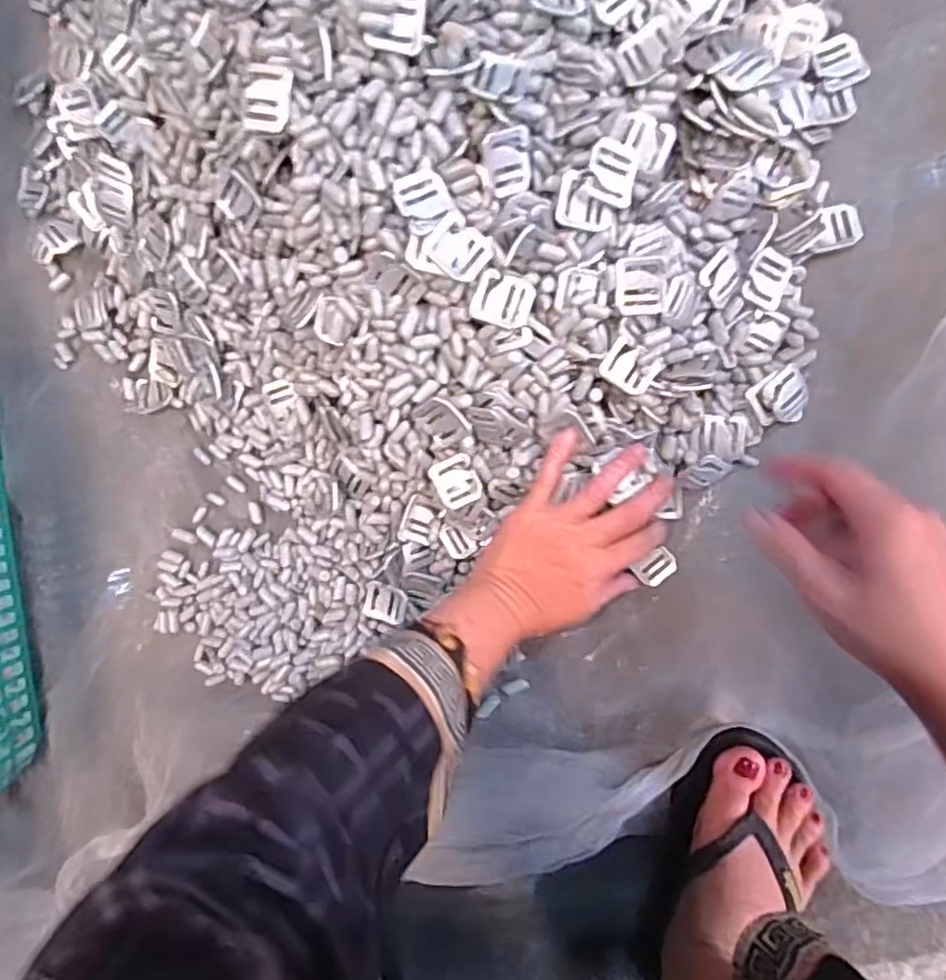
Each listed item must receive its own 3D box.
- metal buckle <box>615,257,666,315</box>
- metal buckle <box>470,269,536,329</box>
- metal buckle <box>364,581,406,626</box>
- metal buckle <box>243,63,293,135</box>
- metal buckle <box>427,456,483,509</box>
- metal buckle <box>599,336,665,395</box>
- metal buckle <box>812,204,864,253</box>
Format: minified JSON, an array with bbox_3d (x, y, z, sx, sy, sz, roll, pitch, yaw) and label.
[{"bbox_3d":[0.105,-0.127,0.376,0.029,0.007,0.034,-1,114,12],"label":"metal buckle"},{"bbox_3d":[0.019,-0.115,0.365,0.036,0.007,0.031,16,96,7],"label":"metal buckle"},{"bbox_3d":[-0.068,0.087,0.466,0.034,0.007,0.029,16,96,7],"label":"metal buckle"},{"bbox_3d":[-0.119,-0.225,0.345,0.029,0.008,0.033,13,96,8],"label":"metal buckle"},{"bbox_3d":[-0.012,-0.006,0.420,0.031,0.006,0.035,-25,90,10],"label":"metal buckle"},{"bbox_3d":[0.103,-0.080,0.391,0.034,0.006,0.029,30,101,-3],"label":"metal buckle"},{"bbox_3d":[0.245,-0.178,0.406,0.031,0.006,0.029,-12,92,9],"label":"metal buckle"}]

